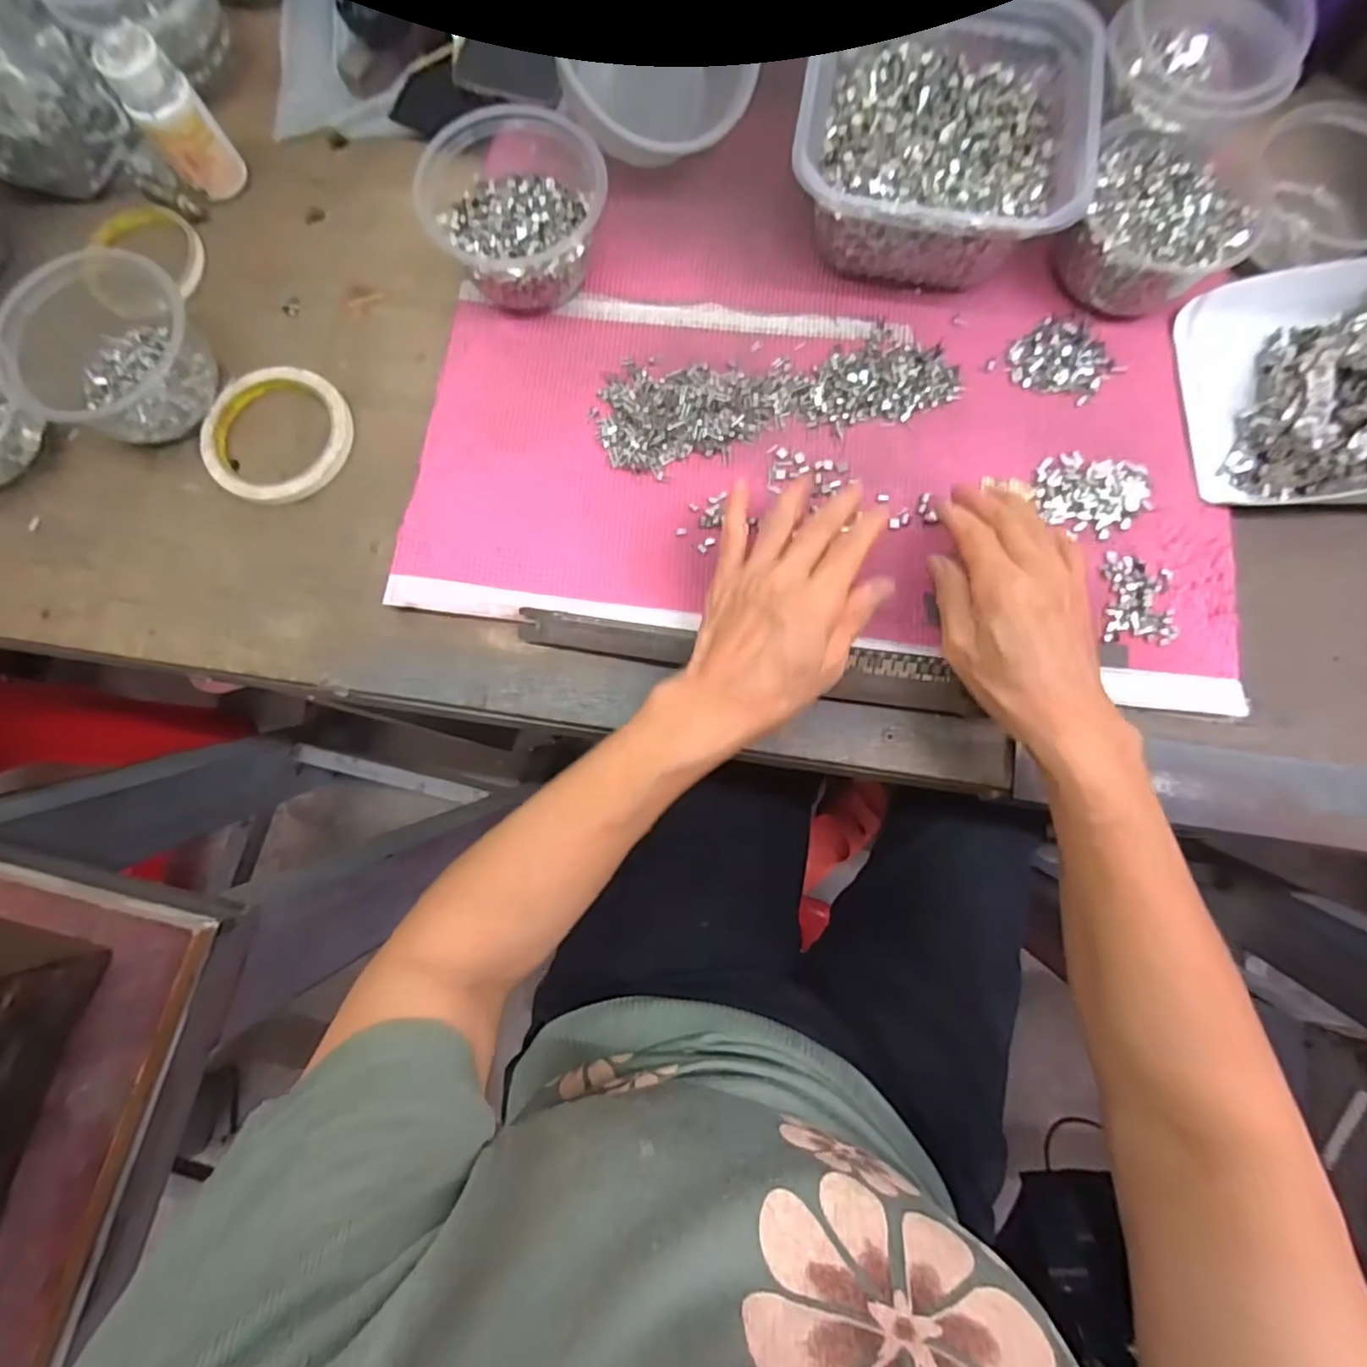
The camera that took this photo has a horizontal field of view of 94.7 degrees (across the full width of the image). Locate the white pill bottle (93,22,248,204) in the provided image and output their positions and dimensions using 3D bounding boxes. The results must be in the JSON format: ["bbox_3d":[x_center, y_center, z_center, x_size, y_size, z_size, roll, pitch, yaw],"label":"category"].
[{"bbox_3d":[-0.350,-0.391,0.432,0.040,0.074,0.045,-34,81,-4],"label":"white pill bottle"}]

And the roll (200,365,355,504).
[{"bbox_3d":[-0.279,-0.172,0.429,0.097,0.009,0.097,0,80,1],"label":"roll"}]

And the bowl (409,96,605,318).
[{"bbox_3d":[-0.110,-0.318,0.418,0.111,0.064,0.132,-17,81,-2],"label":"bowl"}]

